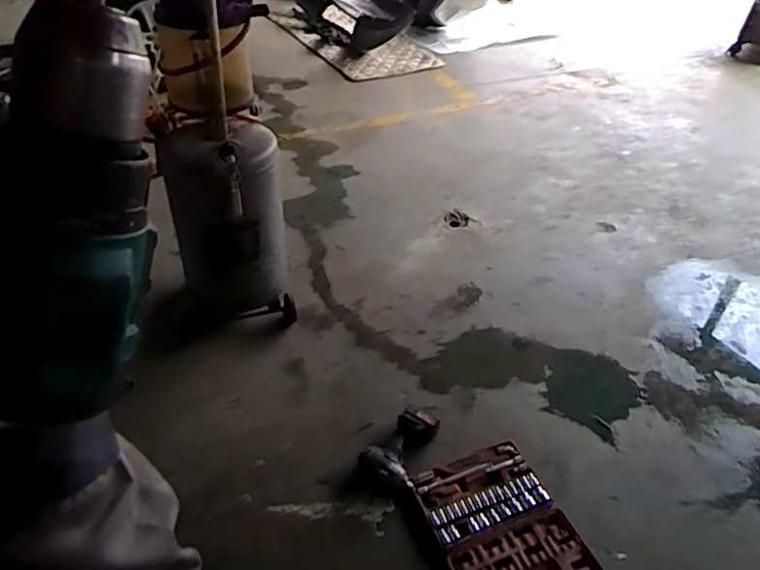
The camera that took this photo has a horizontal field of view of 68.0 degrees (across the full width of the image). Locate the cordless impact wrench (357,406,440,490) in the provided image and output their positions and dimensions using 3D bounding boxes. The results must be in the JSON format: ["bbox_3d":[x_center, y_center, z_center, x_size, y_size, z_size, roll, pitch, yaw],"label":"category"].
[{"bbox_3d":[0.072,0.497,1.745,0.176,0.078,0.307,23,44,23],"label":"cordless impact wrench"}]

